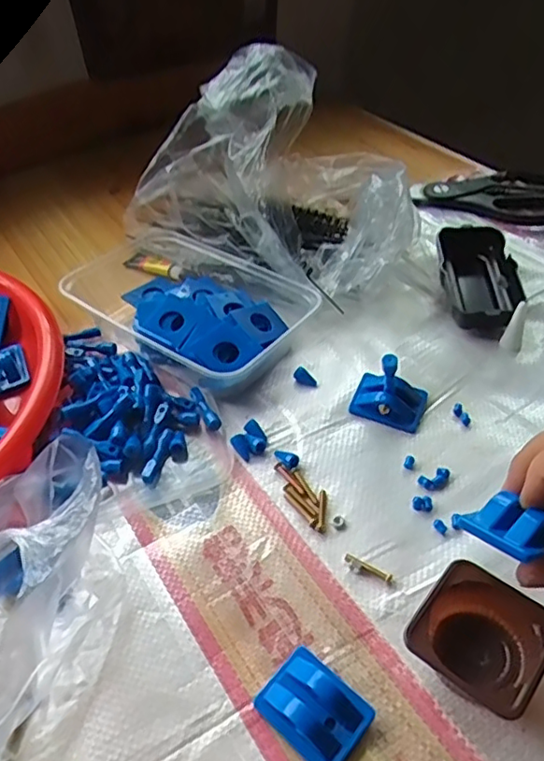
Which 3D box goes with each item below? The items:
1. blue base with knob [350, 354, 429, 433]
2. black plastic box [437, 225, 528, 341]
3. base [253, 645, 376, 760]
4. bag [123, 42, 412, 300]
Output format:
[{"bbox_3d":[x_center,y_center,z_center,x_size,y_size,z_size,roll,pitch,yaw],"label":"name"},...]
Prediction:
[{"bbox_3d":[0.075,0.001,0.384,0.044,0.045,0.032,16,48,20],"label":"blue base with knob"},{"bbox_3d":[0.155,-0.076,0.461,0.052,0.028,0.107,1,44,5],"label":"black plastic box"},{"bbox_3d":[0.018,0.141,0.264,0.044,0.019,0.034,32,54,31],"label":"base"},{"bbox_3d":[0.011,-0.172,0.492,0.223,0.143,0.167,21,49,24],"label":"bag"}]

